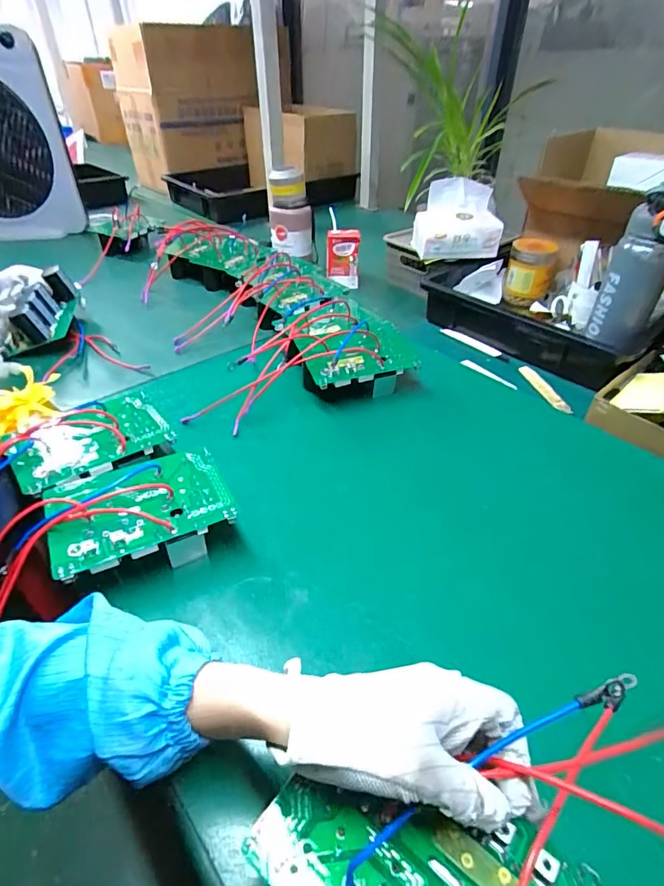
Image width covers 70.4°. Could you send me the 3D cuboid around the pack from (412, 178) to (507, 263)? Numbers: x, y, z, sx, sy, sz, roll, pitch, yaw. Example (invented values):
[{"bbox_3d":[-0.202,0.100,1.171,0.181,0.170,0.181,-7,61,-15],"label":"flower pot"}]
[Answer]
[{"bbox_3d":[0.230,-0.400,0.849,0.142,0.115,0.077,-3,40,-4],"label":"pack"}]

